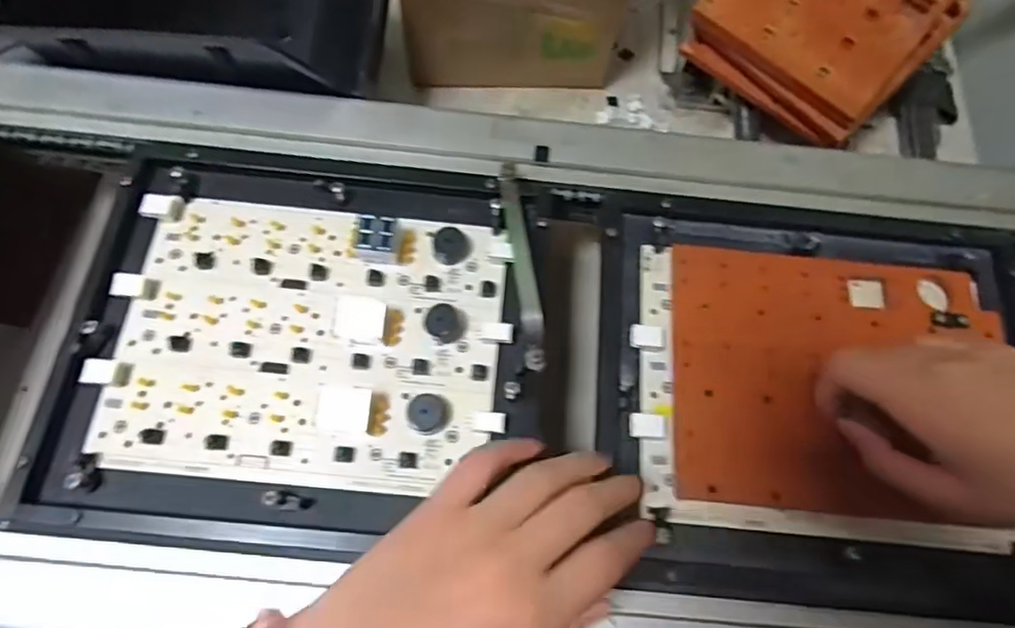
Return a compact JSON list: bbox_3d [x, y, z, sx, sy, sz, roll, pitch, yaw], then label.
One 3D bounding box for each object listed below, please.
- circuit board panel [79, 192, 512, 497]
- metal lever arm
[{"bbox_3d":[-0.114,0.011,0.339,0.216,0.019,0.164,5,68,-1],"label":"circuit board panel"},{"bbox_3d":[0.008,-0.031,0.352,0.012,0.021,0.130,-6,68,-5],"label":"metal lever arm"}]

